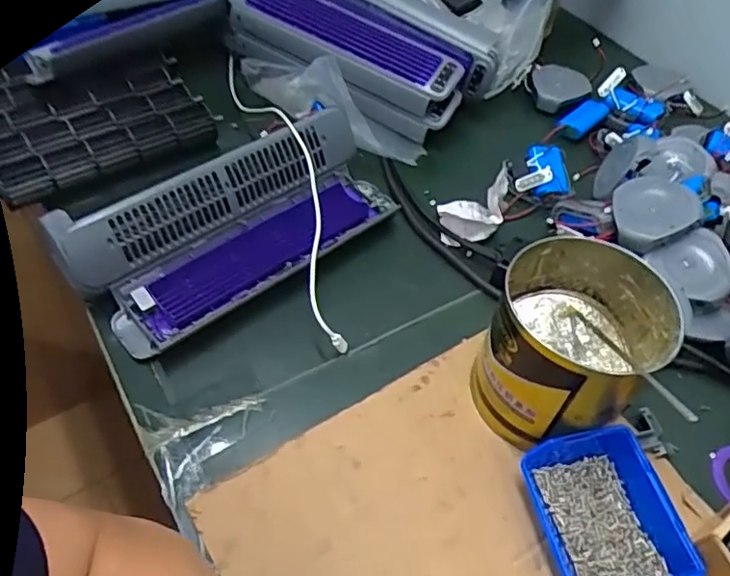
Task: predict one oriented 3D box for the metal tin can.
[{"bbox_3d":[0.153,0.045,0.471,0.115,0.118,0.123,33,56,20],"label":"metal tin can"}]

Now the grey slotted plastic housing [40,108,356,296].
[{"bbox_3d":[-0.142,-0.094,0.590,0.300,0.068,0.040,-30,30,-26],"label":"grey slotted plastic housing"}]

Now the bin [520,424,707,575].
[{"bbox_3d":[0.169,0.160,0.430,0.085,0.050,0.111,-8,53,-11],"label":"bin"}]

